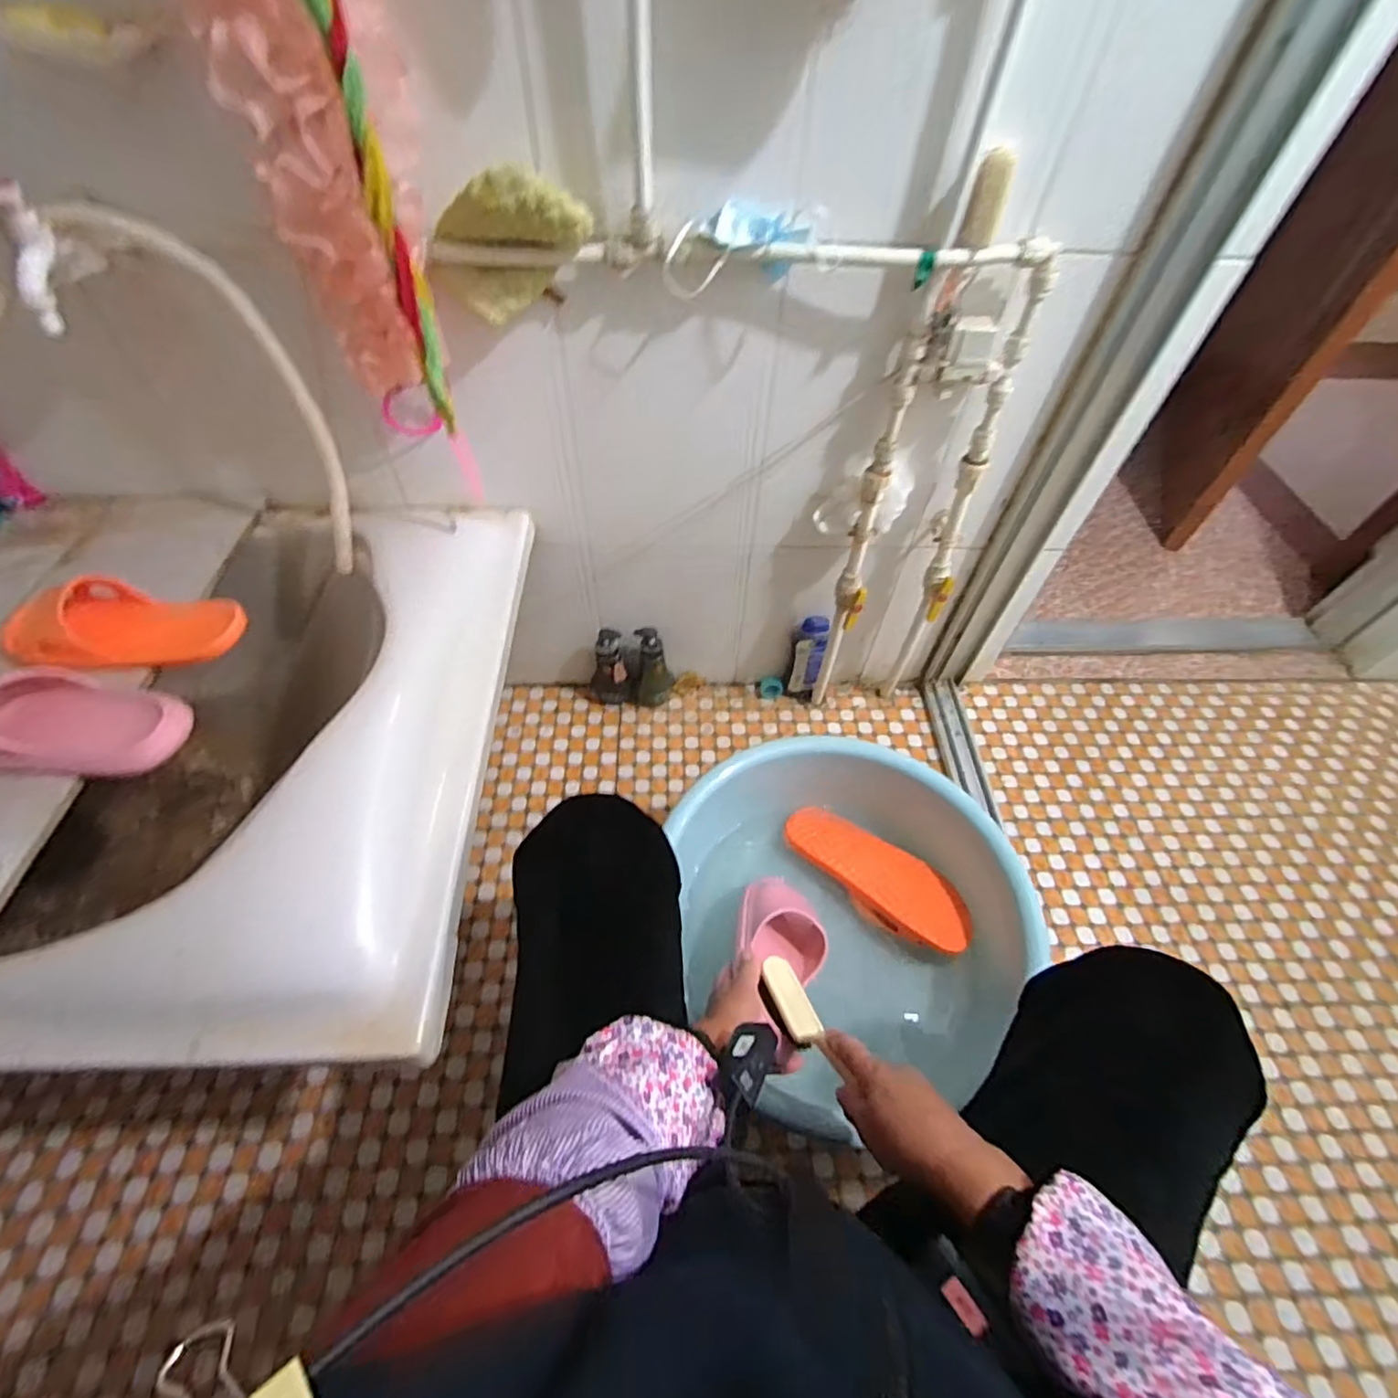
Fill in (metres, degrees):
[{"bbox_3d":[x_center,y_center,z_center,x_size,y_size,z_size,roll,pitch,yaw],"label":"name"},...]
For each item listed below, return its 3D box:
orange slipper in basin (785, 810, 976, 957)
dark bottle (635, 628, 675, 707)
[{"bbox_3d":[0.235,0.233,0.839,0.261,0.062,0.090,38,61,23],"label":"orange slipper in basin"},{"bbox_3d":[-0.081,-0.055,1.153,0.068,0.185,0.050,1,54,-2],"label":"dark bottle"}]

